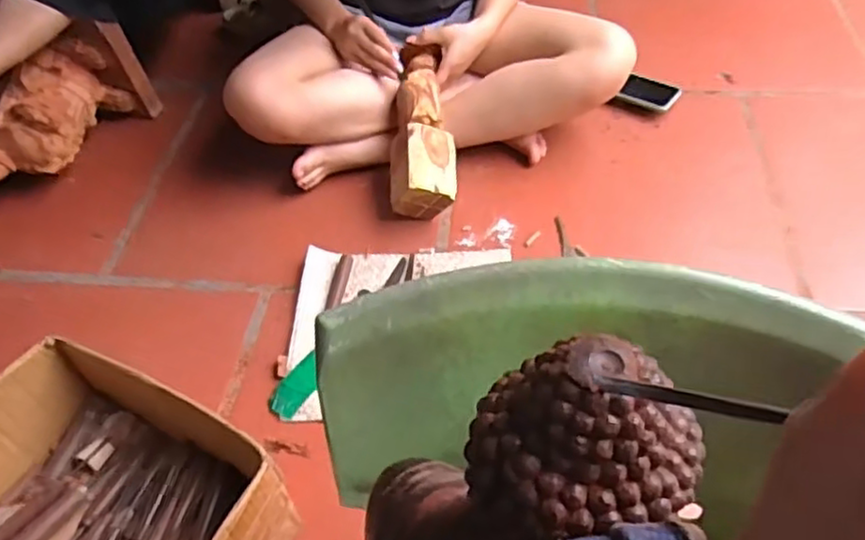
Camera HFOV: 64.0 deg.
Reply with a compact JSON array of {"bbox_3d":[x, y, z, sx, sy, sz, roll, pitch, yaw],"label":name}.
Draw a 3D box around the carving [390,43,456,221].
[{"bbox_3d":[-0.019,-0.214,1.066,0.104,0.089,0.273,-2,69,3],"label":"carving"}]

